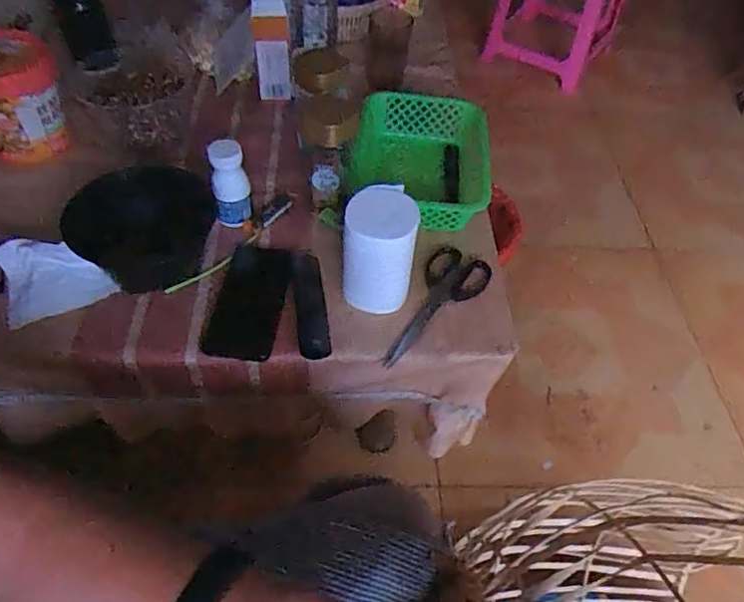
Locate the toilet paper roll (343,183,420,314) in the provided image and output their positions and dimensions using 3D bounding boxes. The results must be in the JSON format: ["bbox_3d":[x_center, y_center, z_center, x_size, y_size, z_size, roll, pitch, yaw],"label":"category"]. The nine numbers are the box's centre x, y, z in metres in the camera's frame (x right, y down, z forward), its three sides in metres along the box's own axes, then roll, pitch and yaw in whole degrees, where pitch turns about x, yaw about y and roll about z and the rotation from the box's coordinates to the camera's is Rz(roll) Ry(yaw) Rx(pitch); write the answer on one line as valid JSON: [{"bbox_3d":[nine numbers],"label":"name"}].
[{"bbox_3d":[0.012,-0.060,0.650,0.079,0.125,0.085,2,52,-2],"label":"toilet paper roll"}]

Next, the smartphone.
[{"bbox_3d":[-0.145,-0.003,0.669,0.084,0.015,0.161,8,52,3],"label":"smartphone"}]

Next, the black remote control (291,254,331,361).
[{"bbox_3d":[-0.073,0.004,0.659,0.035,0.019,0.137,-6,52,-9],"label":"black remote control"}]

